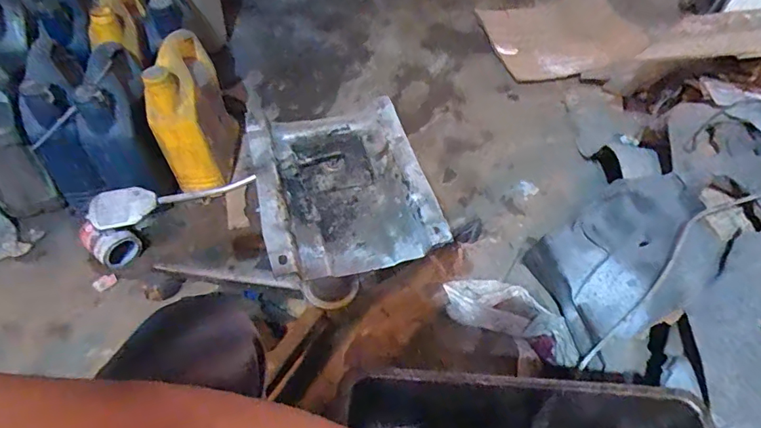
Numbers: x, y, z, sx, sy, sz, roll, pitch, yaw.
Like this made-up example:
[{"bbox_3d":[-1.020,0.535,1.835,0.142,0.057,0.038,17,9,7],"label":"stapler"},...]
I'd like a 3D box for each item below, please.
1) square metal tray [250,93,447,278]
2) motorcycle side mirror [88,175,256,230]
[{"bbox_3d":[-0.043,-0.035,0.524,0.177,0.035,0.213,-10,53,-12],"label":"square metal tray"},{"bbox_3d":[-0.228,-0.017,0.526,0.173,0.030,0.034,-10,53,-11],"label":"motorcycle side mirror"}]

